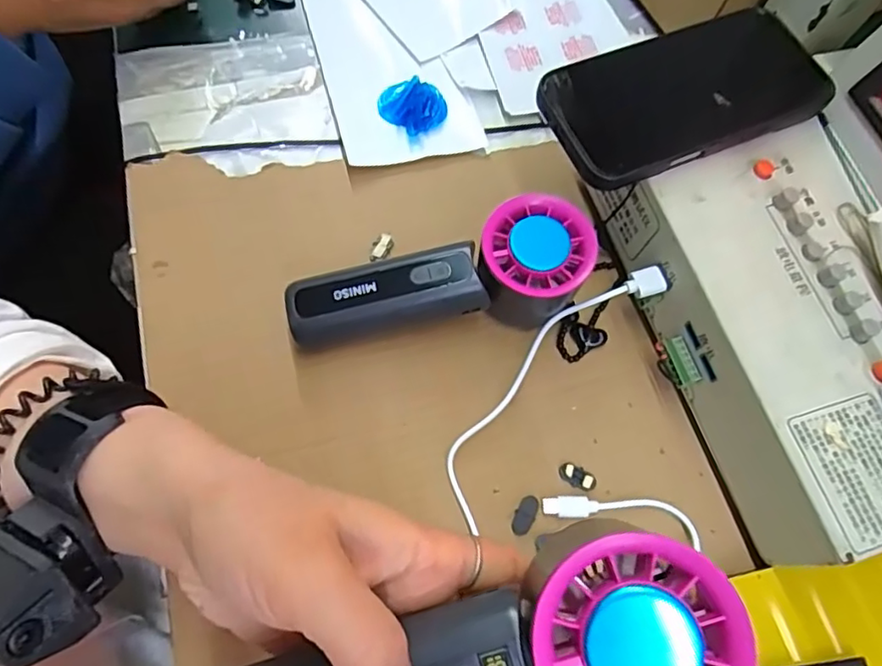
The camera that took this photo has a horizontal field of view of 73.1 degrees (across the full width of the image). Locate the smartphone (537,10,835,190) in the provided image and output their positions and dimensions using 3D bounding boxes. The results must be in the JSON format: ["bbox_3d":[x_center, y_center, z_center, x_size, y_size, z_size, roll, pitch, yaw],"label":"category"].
[{"bbox_3d":[0.131,-0.127,0.315,0.155,0.008,0.069,-21,87,-10],"label":"smartphone"}]

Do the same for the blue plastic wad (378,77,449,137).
[{"bbox_3d":[-0.017,-0.147,0.381,0.038,0.013,0.033,31,69,11],"label":"blue plastic wad"}]

